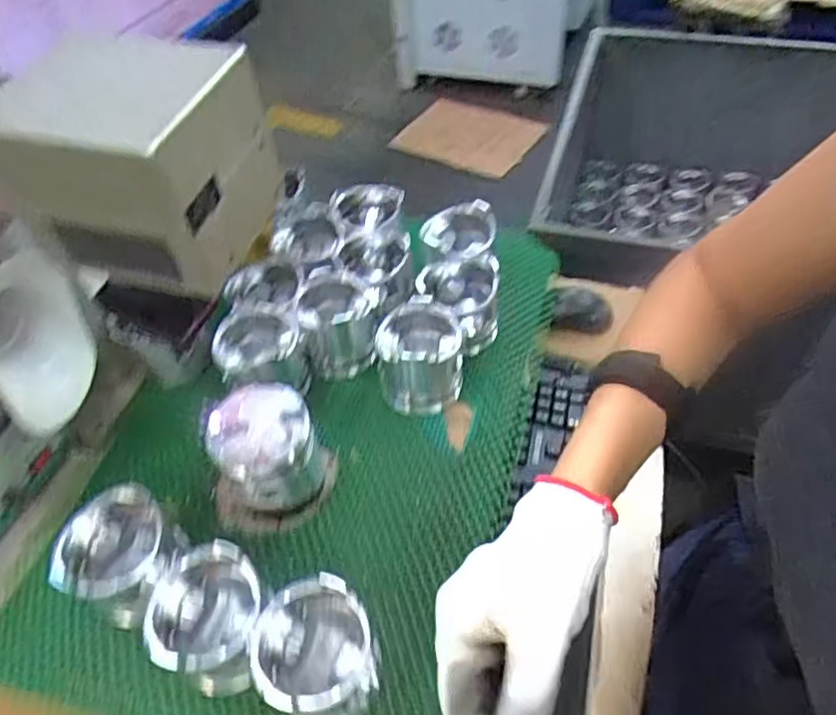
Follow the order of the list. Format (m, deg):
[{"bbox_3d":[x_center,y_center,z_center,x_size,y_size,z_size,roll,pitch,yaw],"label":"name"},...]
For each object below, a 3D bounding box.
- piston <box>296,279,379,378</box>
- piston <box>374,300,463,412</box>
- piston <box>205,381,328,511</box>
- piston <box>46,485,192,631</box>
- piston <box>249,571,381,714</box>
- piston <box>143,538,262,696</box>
[{"bbox_3d":[-0.088,-0.040,0.750,0.093,0.081,0.092,-12,50,-5],"label":"piston"},{"bbox_3d":[0.002,-0.001,0.700,0.087,0.083,0.097,1,51,6],"label":"piston"},{"bbox_3d":[-0.141,0.086,0.614,0.093,0.114,0.092,-3,50,3],"label":"piston"},{"bbox_3d":[-0.262,0.181,0.575,0.084,0.101,0.092,-3,50,3],"label":"piston"},{"bbox_3d":[-0.078,0.239,0.516,0.090,0.086,0.094,-6,50,0],"label":"piston"},{"bbox_3d":[-0.170,0.216,0.535,0.091,0.078,0.097,-3,50,3],"label":"piston"}]

